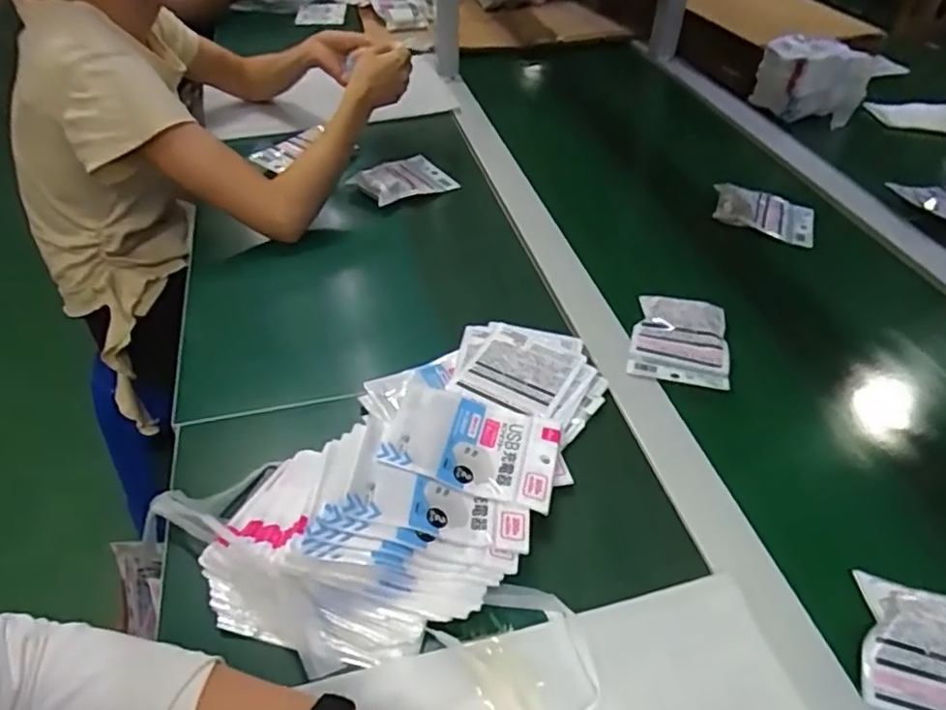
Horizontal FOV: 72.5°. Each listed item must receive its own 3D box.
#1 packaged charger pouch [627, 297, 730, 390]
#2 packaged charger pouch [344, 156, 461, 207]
[{"bbox_3d":[0.215,-0.016,0.671,0.095,0.023,0.113,10,44,10],"label":"packaged charger pouch"},{"bbox_3d":[-0.099,-0.243,0.896,0.134,0.020,0.087,-23,57,-37],"label":"packaged charger pouch"}]

